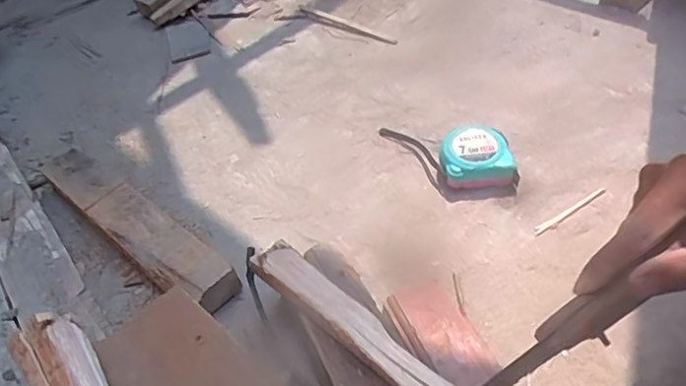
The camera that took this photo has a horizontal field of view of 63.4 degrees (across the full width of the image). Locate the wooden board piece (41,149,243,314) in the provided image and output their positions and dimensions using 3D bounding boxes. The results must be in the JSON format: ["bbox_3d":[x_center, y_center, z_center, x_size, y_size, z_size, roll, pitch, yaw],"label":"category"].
[{"bbox_3d":[-0.241,0.030,0.625,0.343,0.038,0.062,31,57,33],"label":"wooden board piece"}]

